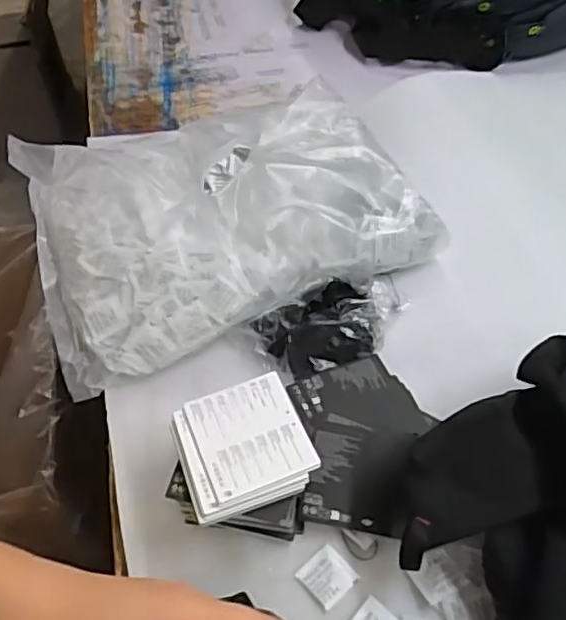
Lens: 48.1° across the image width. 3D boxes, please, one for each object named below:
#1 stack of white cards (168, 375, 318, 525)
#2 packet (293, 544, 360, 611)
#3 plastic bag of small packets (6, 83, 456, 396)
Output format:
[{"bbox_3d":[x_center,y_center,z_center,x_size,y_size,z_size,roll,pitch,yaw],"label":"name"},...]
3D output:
[{"bbox_3d":[-0.035,0.116,0.544,0.106,0.014,0.110,-18,52,-11],"label":"stack of white cards"},{"bbox_3d":[0.038,0.227,0.541,0.040,0.004,0.040,-36,58,-24],"label":"packet"},{"bbox_3d":[-0.081,-0.128,0.780,0.450,0.103,0.348,-21,53,-14],"label":"plastic bag of small packets"}]

